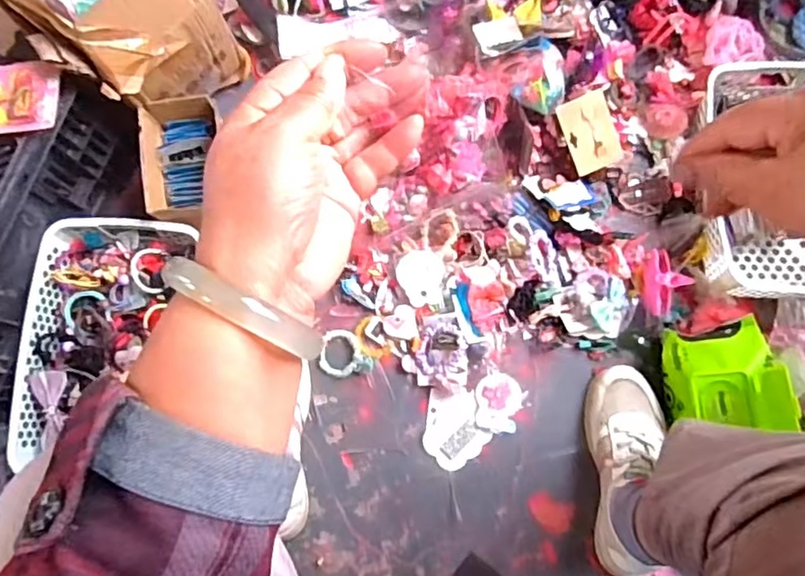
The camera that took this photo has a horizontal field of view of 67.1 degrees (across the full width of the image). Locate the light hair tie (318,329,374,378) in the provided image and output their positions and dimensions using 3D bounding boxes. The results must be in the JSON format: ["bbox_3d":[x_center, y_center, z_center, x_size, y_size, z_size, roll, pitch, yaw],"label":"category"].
[{"bbox_3d":[-0.074,0.083,0.772,0.065,0.017,0.060,0,79,0],"label":"light hair tie"}]

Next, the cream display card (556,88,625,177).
[{"bbox_3d":[0.243,-0.200,0.785,0.062,0.007,0.096,-21,106,14],"label":"cream display card"}]

